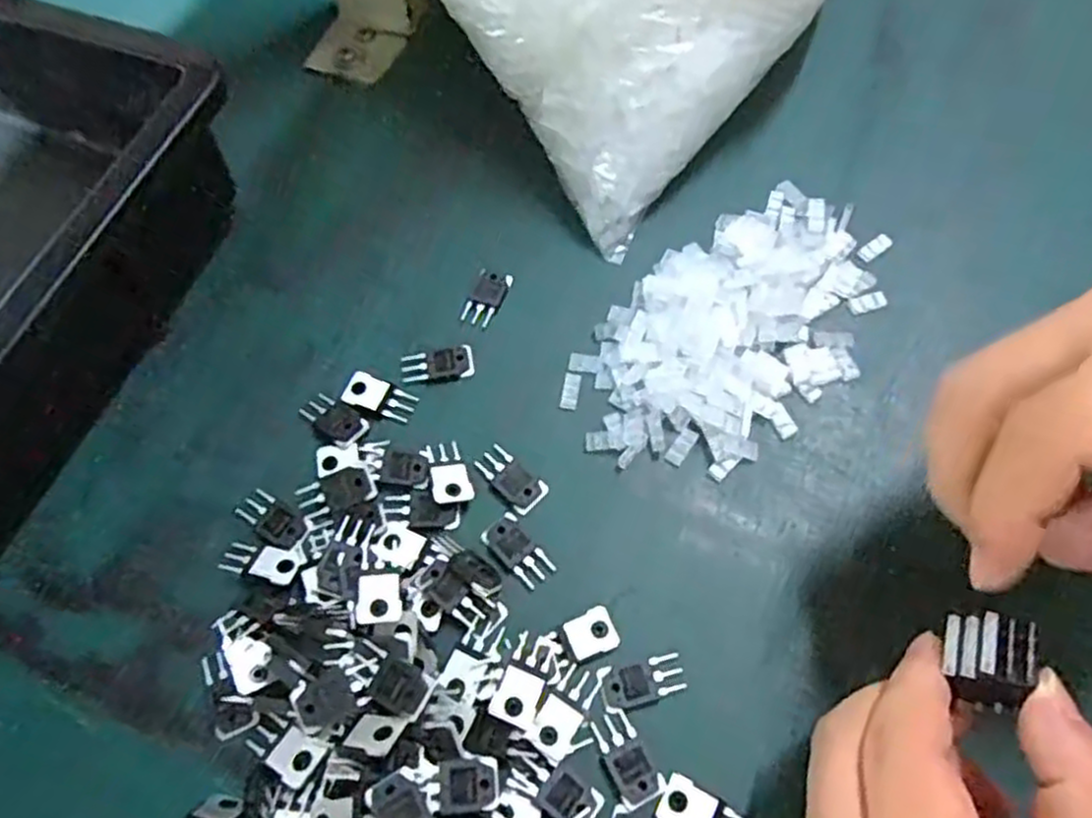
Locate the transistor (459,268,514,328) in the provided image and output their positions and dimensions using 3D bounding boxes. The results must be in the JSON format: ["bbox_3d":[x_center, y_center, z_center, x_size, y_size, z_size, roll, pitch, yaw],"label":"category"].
[{"bbox_3d":[-0.027,-0.052,0.350,0.015,0.004,0.029,18,67,10],"label":"transistor"}]

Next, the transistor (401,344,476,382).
[{"bbox_3d":[-0.047,-0.020,0.335,0.031,0.004,0.015,-6,65,-1],"label":"transistor"}]

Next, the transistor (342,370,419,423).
[{"bbox_3d":[-0.072,-0.005,0.328,0.031,0.004,0.016,22,67,12],"label":"transistor"}]

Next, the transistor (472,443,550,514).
[{"bbox_3d":[-0.014,0.028,0.309,0.030,0.004,0.015,41,72,19],"label":"transistor"}]

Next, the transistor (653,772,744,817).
[{"bbox_3d":[0.053,0.136,0.253,0.030,0.004,0.015,28,69,14],"label":"transistor"}]

